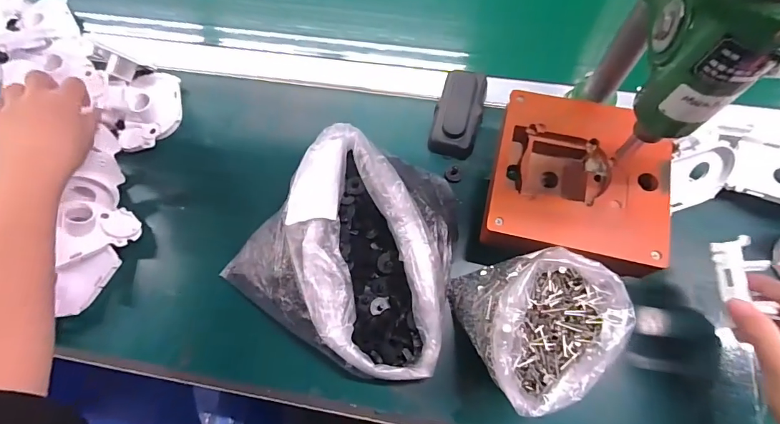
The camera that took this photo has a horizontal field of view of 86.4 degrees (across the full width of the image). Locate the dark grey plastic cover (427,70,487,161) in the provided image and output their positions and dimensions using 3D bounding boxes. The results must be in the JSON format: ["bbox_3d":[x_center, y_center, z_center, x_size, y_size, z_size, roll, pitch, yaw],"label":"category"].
[{"bbox_3d":[0.078,-0.110,0.474,0.052,0.024,0.111,16,71,8],"label":"dark grey plastic cover"}]

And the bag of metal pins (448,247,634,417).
[{"bbox_3d":[0.122,0.088,0.343,0.116,0.093,0.120,-23,70,-6],"label":"bag of metal pins"}]

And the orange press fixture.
[{"bbox_3d":[0.173,-0.030,0.391,0.155,0.040,0.160,12,70,7],"label":"orange press fixture"}]

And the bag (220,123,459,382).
[{"bbox_3d":[-0.030,0.030,0.396,0.214,0.066,0.195,26,73,12],"label":"bag"}]

